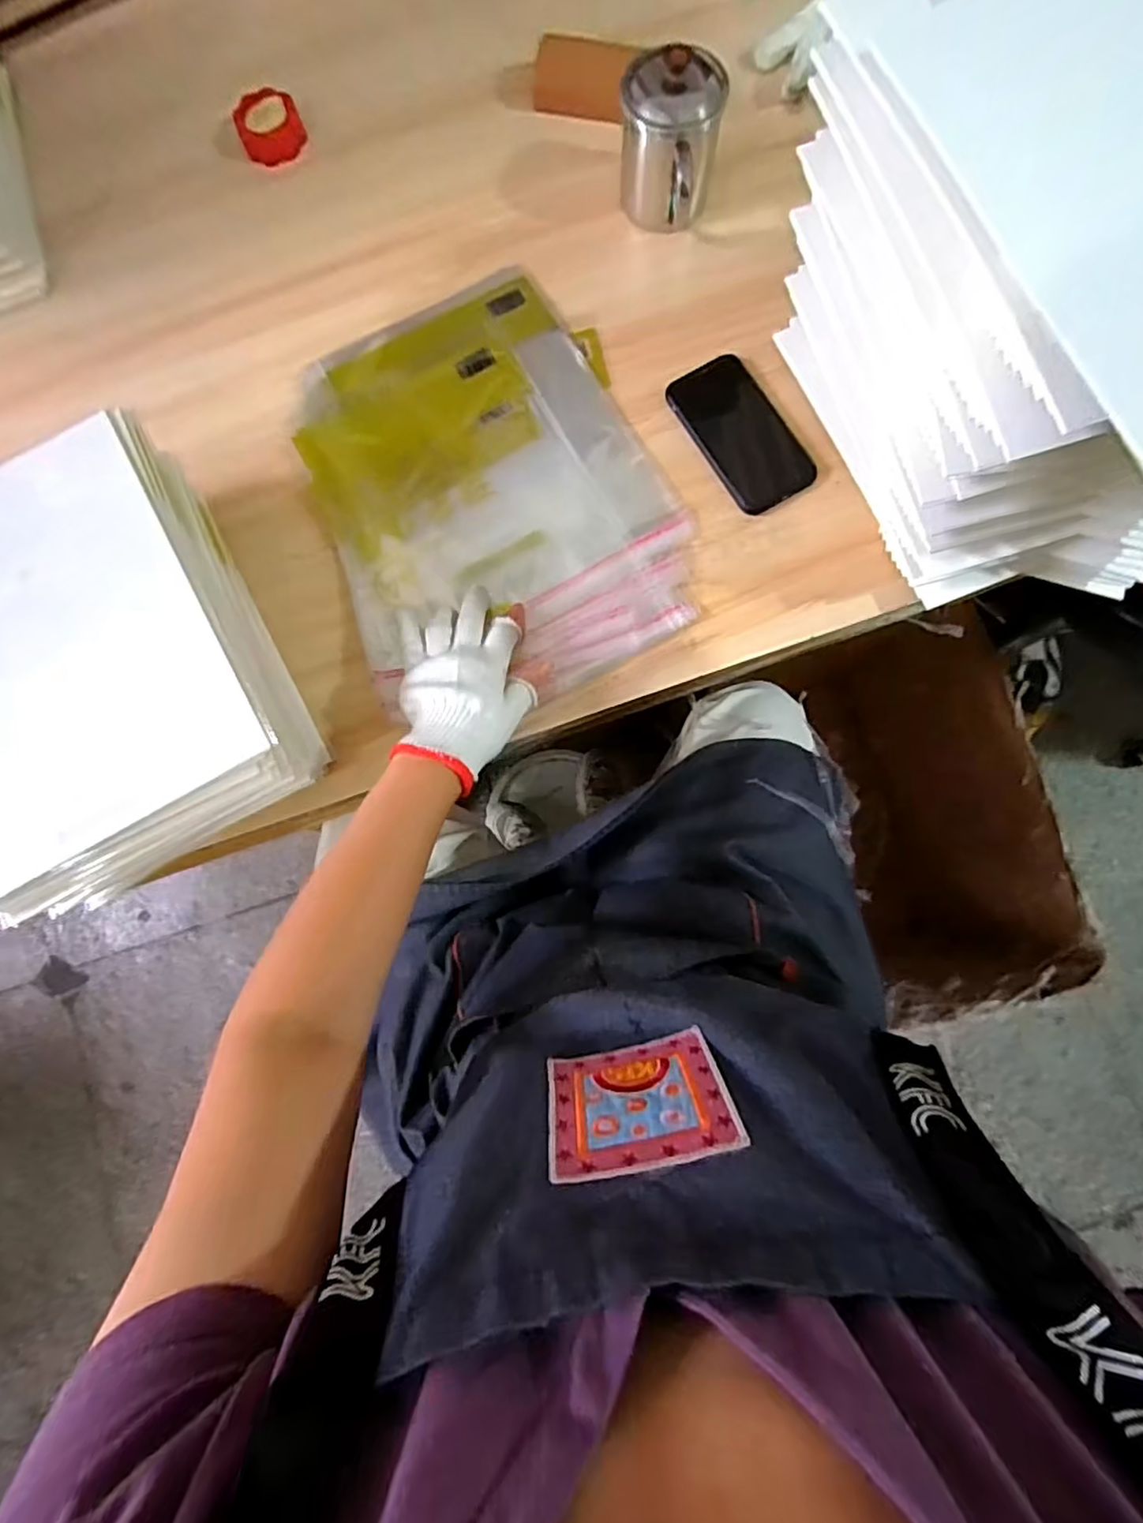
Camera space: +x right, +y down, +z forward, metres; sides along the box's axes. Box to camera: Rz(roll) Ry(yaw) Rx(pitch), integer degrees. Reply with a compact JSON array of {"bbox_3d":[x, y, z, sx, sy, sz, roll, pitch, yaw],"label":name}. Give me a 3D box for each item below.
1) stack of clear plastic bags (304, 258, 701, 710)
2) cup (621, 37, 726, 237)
[{"bbox_3d":[-0.075,-0.251,0.562,0.293,0.013,0.385,-20,82,0],"label":"stack of clear plastic bags"},{"bbox_3d":[0.087,-0.553,0.562,0.087,0.110,0.093,8,83,4],"label":"cup"}]

